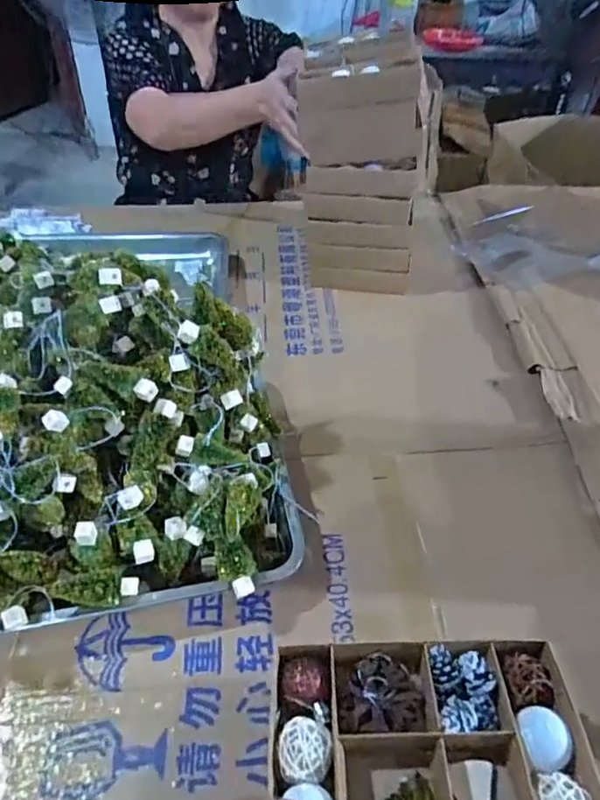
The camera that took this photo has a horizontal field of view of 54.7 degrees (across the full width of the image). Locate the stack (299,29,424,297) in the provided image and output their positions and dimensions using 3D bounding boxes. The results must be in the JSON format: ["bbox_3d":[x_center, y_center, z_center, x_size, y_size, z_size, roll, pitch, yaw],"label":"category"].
[{"bbox_3d":[0.098,-0.354,0.914,0.177,0.360,0.158,7,43,6],"label":"stack"}]

